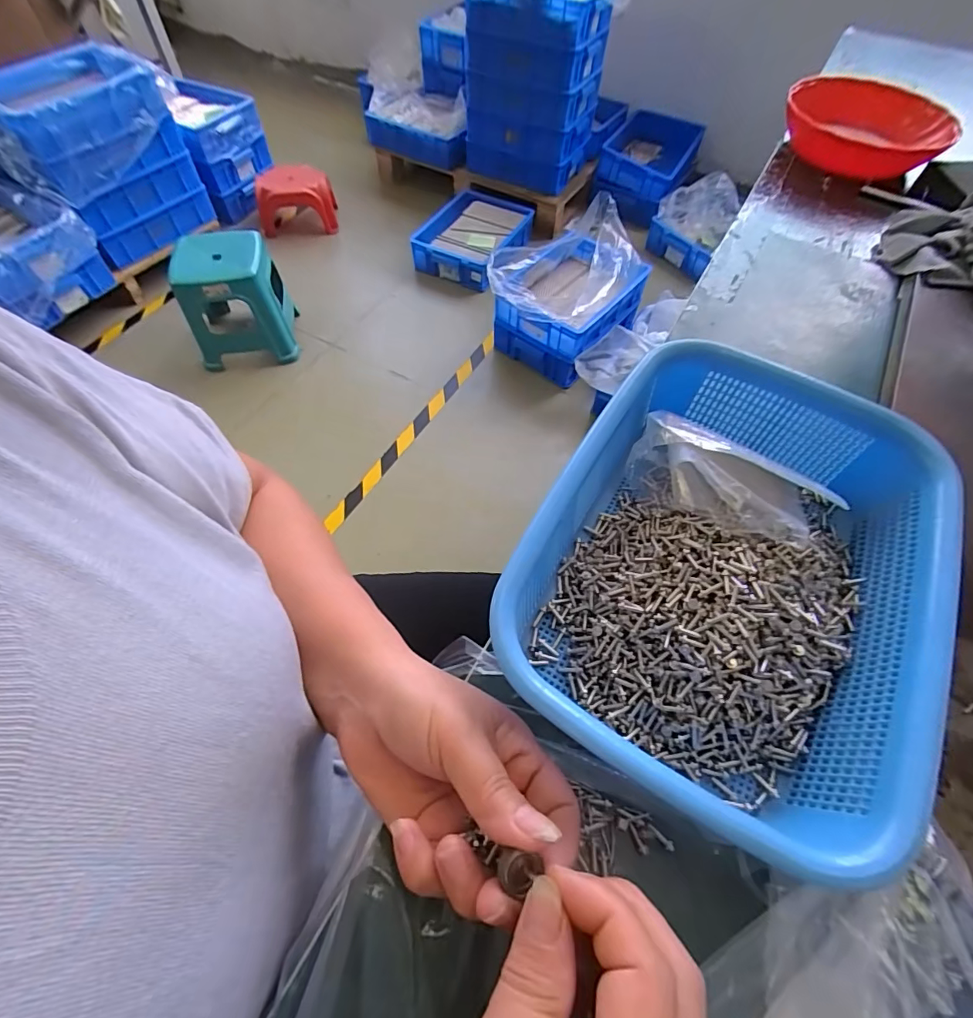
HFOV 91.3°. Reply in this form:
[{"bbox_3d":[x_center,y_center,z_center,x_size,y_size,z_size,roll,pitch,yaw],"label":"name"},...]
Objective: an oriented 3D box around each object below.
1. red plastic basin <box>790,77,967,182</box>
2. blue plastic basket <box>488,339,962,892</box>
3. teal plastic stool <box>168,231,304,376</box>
[{"bbox_3d":[0.497,-0.498,0.633,0.197,0.067,0.197,0,57,0],"label":"red plastic basin"},{"bbox_3d":[0.143,0.028,0.290,0.198,0.066,0.279,27,62,14],"label":"blue plastic basket"},{"bbox_3d":[-0.754,-0.609,1.451,0.294,0.315,0.251,-5,59,-4],"label":"teal plastic stool"}]

